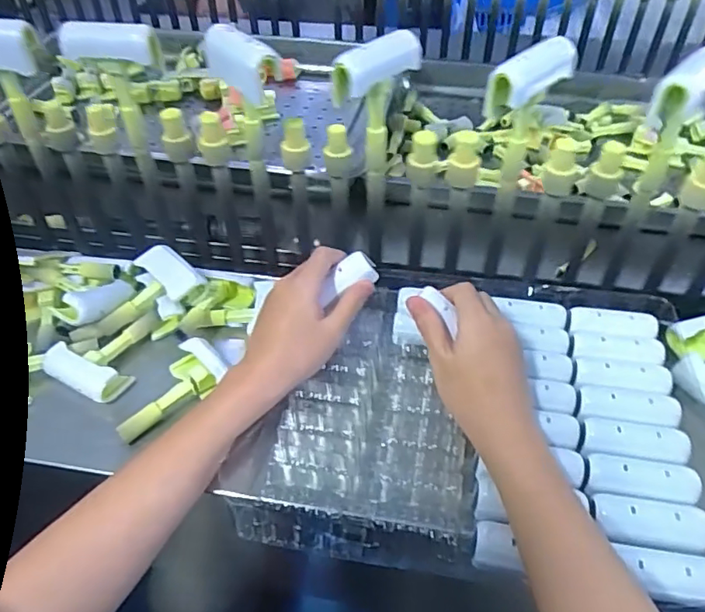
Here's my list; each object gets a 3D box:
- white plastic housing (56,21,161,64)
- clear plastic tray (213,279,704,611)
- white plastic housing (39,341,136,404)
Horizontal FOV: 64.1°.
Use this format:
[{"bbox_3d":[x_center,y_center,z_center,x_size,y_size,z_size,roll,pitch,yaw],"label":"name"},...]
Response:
[{"bbox_3d":[-0.187,-0.205,0.437,0.088,0.023,0.014,10,45,10],"label":"white plastic housing"},{"bbox_3d":[0.095,0.080,0.479,0.342,0.041,0.272,7,45,8],"label":"clear plastic tray"},{"bbox_3d":[-0.237,0.058,0.497,0.072,0.030,0.033,19,48,18],"label":"white plastic housing"}]

